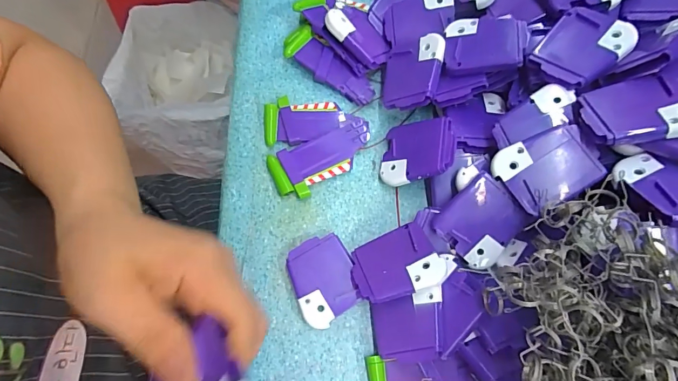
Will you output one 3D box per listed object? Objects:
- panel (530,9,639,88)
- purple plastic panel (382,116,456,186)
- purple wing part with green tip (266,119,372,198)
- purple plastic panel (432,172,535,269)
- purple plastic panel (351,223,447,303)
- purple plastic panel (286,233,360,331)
[{"bbox_3d":[0.174,-0.103,0.283,0.052,0.005,0.058,40,87,24],"label":"panel"},{"bbox_3d":[0.062,-0.031,0.318,0.061,0.010,0.050,-6,72,39],"label":"purple plastic panel"},{"bbox_3d":[-0.013,-0.025,0.335,0.087,0.014,0.042,-22,74,-9],"label":"purple wing part with green tip"},{"bbox_3d":[0.105,0.023,0.289,0.051,0.010,0.056,44,98,7],"label":"purple plastic panel"},{"bbox_3d":[0.040,0.053,0.287,0.062,0.007,0.049,-23,52,4],"label":"purple plastic panel"},{"bbox_3d":[-0.012,0.069,0.306,0.046,0.012,0.063,-18,74,-7],"label":"purple plastic panel"}]

